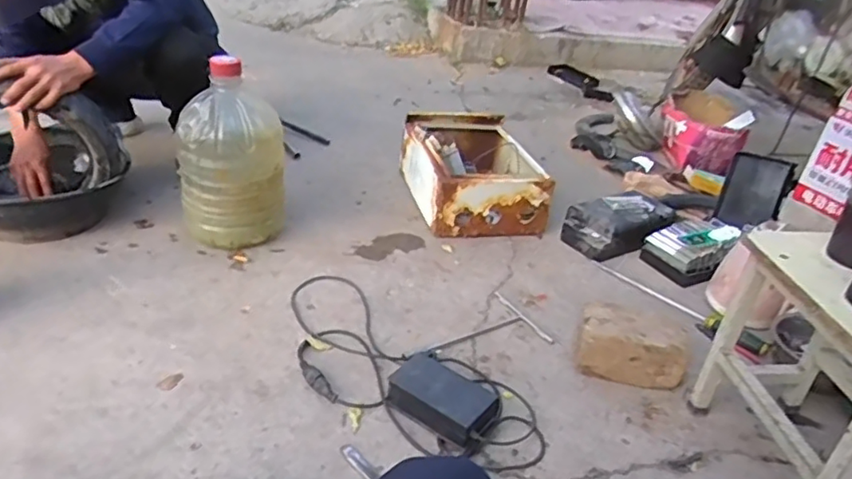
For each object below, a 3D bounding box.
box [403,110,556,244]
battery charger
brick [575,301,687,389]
[{"bbox_3d":[0.123,-0.182,1.666,0.305,0.164,0.413,-5,36,-17],"label":"box"},{"bbox_3d":[-0.060,0.217,1.085,0.576,0.074,0.249,31,41,28],"label":"battery charger"},{"bbox_3d":[0.388,0.207,1.158,0.203,0.116,0.104,9,34,3],"label":"brick"}]

